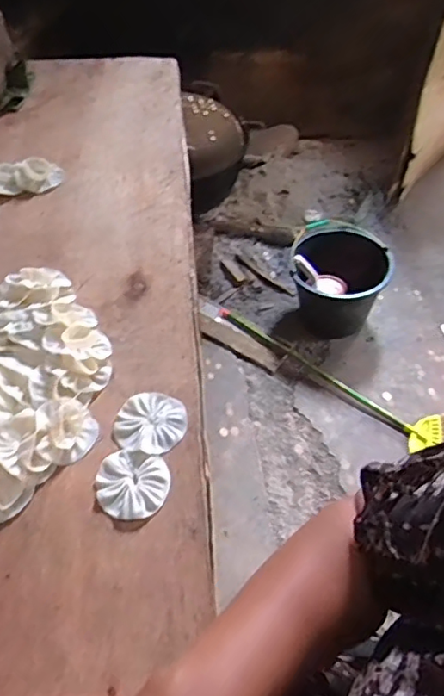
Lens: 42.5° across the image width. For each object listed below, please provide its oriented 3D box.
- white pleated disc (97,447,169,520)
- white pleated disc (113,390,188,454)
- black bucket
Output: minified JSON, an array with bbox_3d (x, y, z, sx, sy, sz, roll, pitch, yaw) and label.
[{"bbox_3d":[-0.093,0.140,0.595,0.073,0.004,0.073,1,52,-1],"label":"white pleated disc"},{"bbox_3d":[-0.079,0.081,0.641,0.077,0.004,0.077,1,52,-1],"label":"white pleated disc"},{"bbox_3d":[0.384,-0.235,1.922,0.308,0.261,0.343,15,53,10],"label":"black bucket"}]

